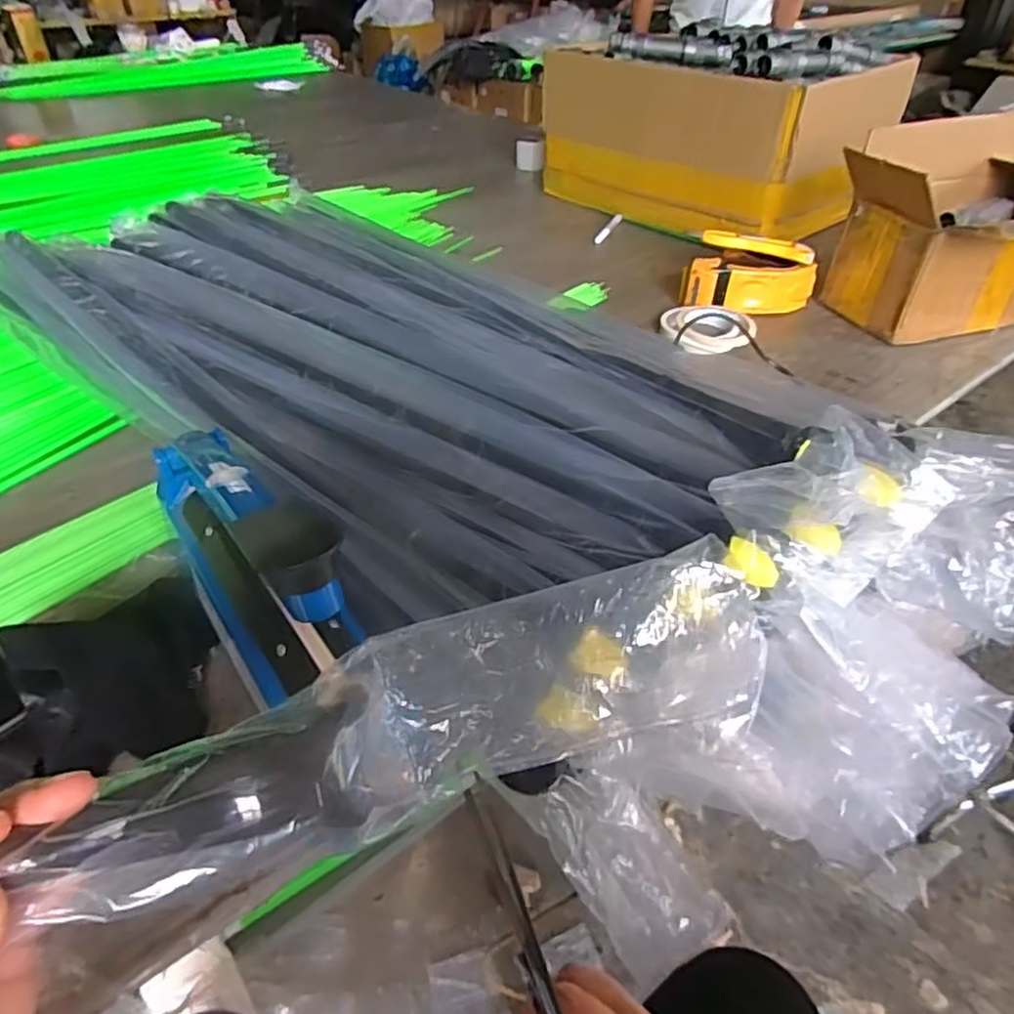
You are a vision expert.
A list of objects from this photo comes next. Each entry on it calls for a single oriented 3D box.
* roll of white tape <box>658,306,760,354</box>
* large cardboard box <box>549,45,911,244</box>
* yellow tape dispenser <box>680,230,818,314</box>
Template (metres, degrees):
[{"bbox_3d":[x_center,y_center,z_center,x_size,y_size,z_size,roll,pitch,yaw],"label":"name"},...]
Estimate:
[{"bbox_3d":[0.247,-0.217,0.830,0.100,0.027,0.086,-8,41,-9],"label":"roll of white tape"},{"bbox_3d":[0.347,-0.621,1.159,0.314,0.230,0.499,-30,49,-30],"label":"large cardboard box"},{"bbox_3d":[0.315,-0.295,0.894,0.158,0.073,0.116,16,43,17],"label":"yellow tape dispenser"}]

